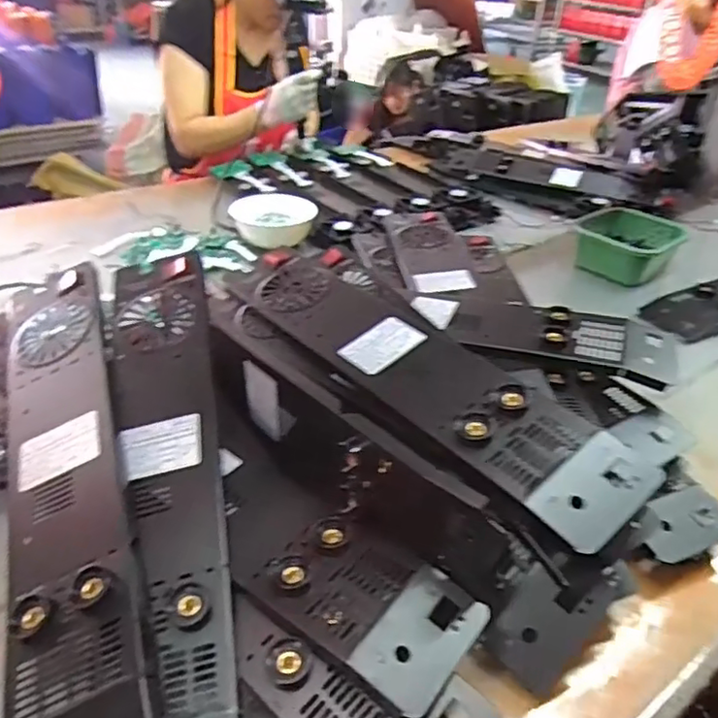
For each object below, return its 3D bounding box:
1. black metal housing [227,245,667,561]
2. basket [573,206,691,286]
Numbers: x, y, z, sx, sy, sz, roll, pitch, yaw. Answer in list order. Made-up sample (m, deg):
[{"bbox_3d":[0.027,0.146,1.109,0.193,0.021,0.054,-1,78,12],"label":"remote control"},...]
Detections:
[{"bbox_3d":[0.037,-0.002,0.579,0.108,0.031,0.484,-22,42,-32],"label":"black metal housing"},{"bbox_3d":[0.456,-0.197,1.070,0.168,0.072,0.156,25,40,28],"label":"basket"}]

